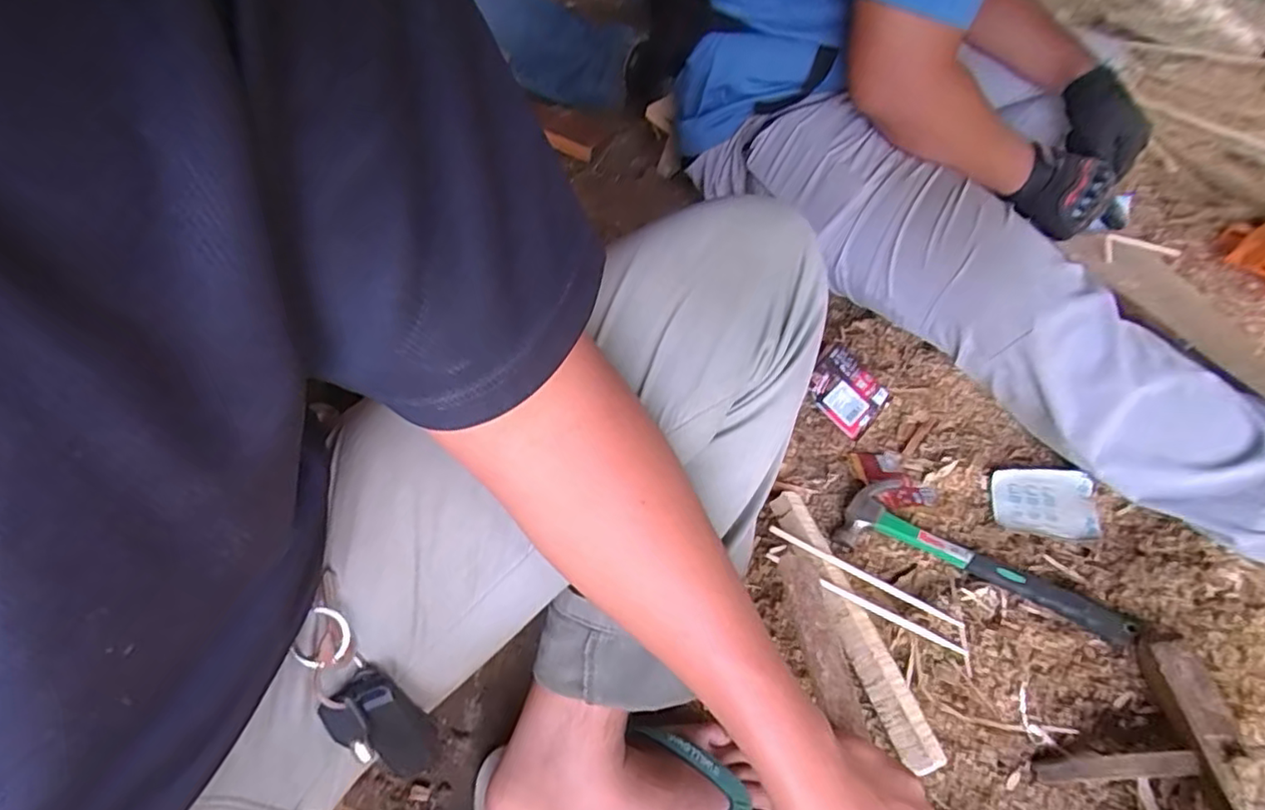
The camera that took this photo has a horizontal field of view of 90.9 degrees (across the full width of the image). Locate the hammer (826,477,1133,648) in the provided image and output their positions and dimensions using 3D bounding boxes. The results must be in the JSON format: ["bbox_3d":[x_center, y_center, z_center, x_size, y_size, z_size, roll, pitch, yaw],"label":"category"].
[{"bbox_3d":[0.338,0.143,0.613,0.251,0.029,0.090,20,53,20],"label":"hammer"}]

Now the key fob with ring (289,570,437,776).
[{"bbox_3d":[-0.152,0.158,0.343,0.040,0.121,0.024,-31,12,-21],"label":"key fob with ring"}]

